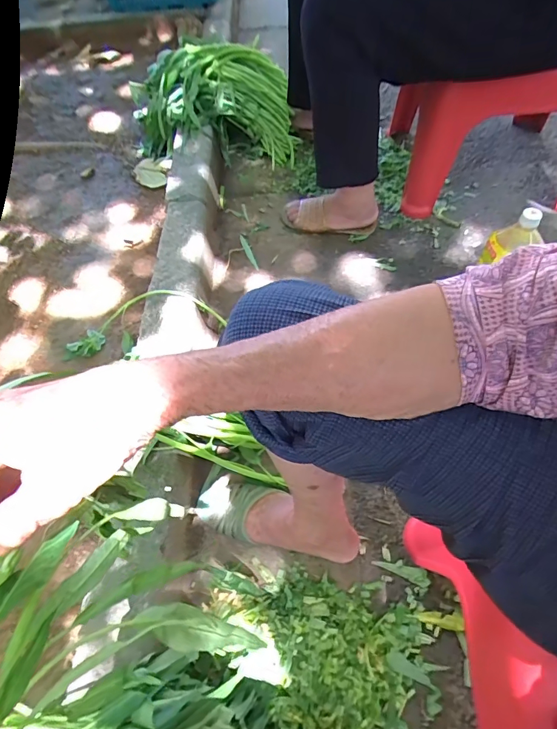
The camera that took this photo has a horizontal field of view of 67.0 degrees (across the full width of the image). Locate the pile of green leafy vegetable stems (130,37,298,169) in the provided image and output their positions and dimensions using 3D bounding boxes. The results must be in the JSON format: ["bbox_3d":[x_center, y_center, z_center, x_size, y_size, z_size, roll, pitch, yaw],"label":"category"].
[{"bbox_3d":[-0.174,-0.695,1.120,0.424,0.220,0.264,-11,57,-2],"label":"pile of green leafy vegetable stems"}]

